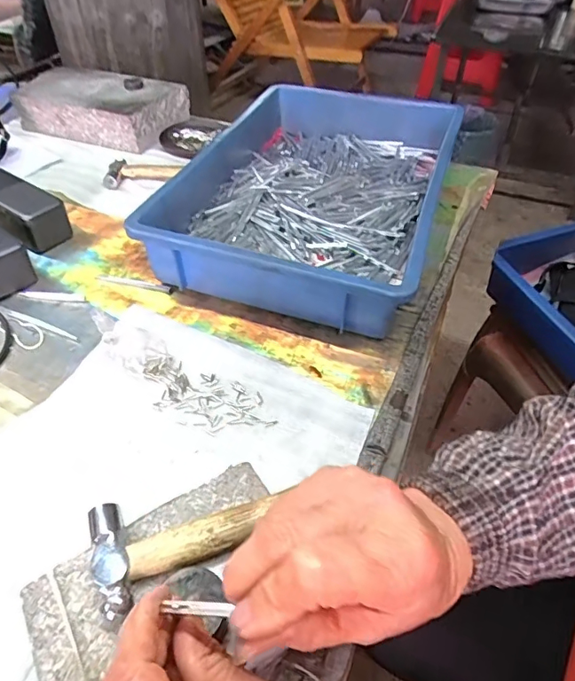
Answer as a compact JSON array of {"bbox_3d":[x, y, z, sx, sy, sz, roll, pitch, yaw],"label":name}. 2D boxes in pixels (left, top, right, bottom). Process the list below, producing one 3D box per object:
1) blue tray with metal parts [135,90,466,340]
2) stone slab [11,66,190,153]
[{"bbox_3d":[0.039,-0.195,0.622,0.284,0.082,0.441,15,47,13],"label":"blue tray with metal parts"},{"bbox_3d":[-0.323,-0.409,0.849,0.282,0.059,0.169,17,48,15],"label":"stone slab"}]

